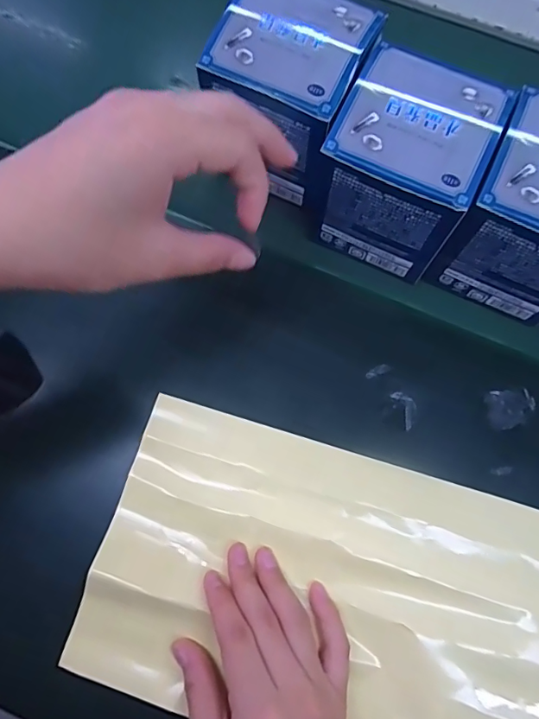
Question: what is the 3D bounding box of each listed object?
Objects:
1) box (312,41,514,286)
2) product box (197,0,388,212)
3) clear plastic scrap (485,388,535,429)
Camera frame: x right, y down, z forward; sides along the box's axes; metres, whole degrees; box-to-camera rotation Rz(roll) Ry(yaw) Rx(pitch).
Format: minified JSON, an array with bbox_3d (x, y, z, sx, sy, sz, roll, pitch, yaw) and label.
[{"bbox_3d":[0.078,-0.111,0.288,0.081,0.094,0.077,24,77,7],"label":"box"},{"bbox_3d":[0.013,-0.162,0.305,0.086,0.096,0.080,26,77,8],"label":"product box"},{"bbox_3d":[0.151,0.031,0.303,0.030,0.004,0.024,-2,75,0],"label":"clear plastic scrap"}]

